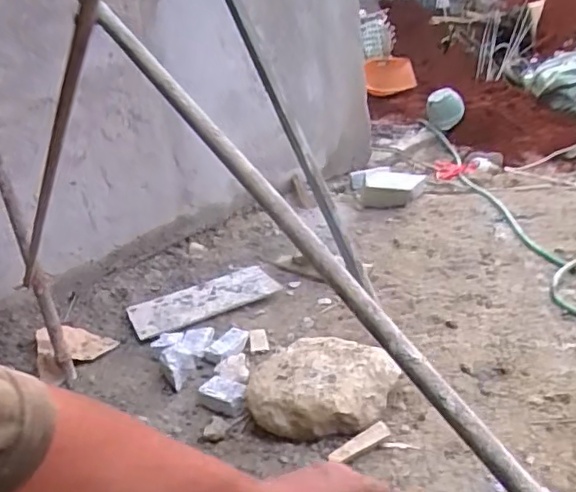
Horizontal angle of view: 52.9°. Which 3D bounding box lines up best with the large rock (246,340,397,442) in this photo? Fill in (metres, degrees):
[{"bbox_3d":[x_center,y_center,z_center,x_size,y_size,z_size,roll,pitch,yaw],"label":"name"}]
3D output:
[{"bbox_3d":[0.061,0.330,1.379,0.353,0.111,0.265,8,29,33],"label":"large rock"}]

